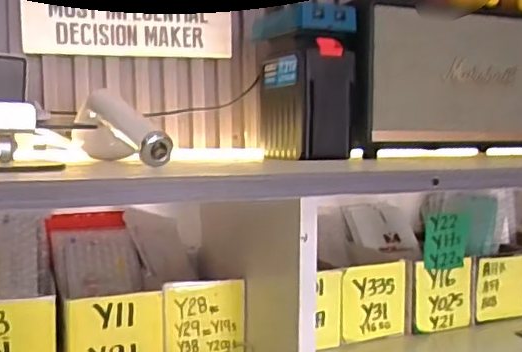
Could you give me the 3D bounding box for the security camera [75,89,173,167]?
[{"bbox_3d":[-0.146,-0.048,0.610,0.059,0.069,0.175,-2,4,-28],"label":"security camera"}]

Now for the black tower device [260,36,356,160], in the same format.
[{"bbox_3d":[0.053,-0.088,0.708,0.071,0.128,0.106,-2,4,-28],"label":"black tower device"}]

